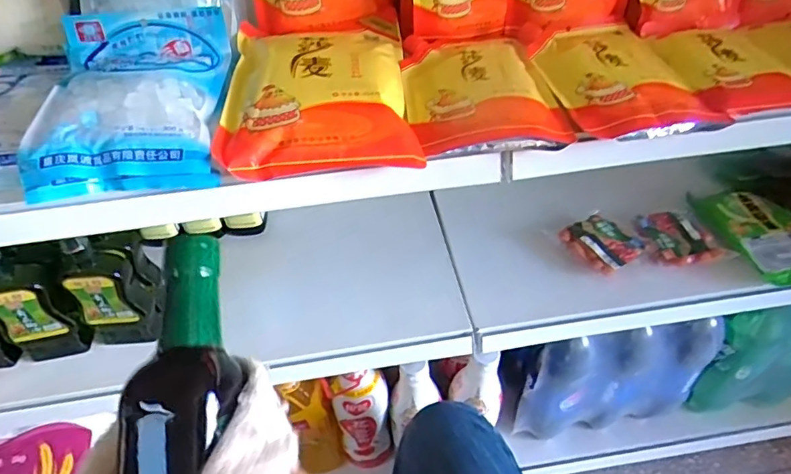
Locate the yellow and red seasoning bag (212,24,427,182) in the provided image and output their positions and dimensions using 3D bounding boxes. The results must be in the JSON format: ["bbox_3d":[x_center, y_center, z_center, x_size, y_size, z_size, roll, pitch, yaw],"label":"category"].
[{"bbox_3d":[-0.077,-0.153,0.512,0.172,0.027,0.250,-5,47,-3],"label":"yellow and red seasoning bag"}]

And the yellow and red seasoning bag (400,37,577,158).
[{"bbox_3d":[0.079,-0.158,0.524,0.140,0.022,0.203,-5,47,-3],"label":"yellow and red seasoning bag"}]

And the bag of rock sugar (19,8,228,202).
[{"bbox_3d":[-0.236,-0.130,0.472,0.150,0.061,0.205,-8,47,-6],"label":"bag of rock sugar"}]

